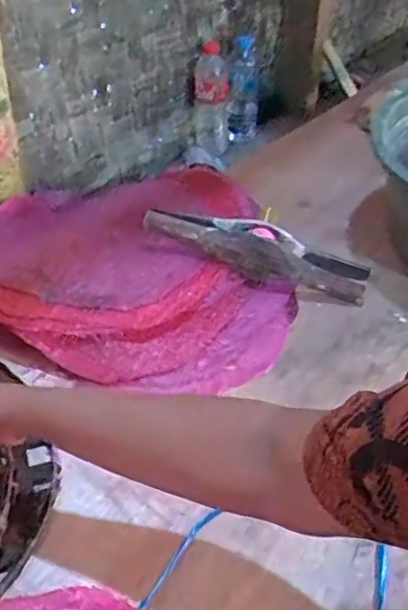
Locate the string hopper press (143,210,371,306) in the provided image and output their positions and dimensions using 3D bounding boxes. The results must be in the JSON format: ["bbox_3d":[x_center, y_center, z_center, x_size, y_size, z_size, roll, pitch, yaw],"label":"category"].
[{"bbox_3d":[0.076,-0.077,0.881,0.320,0.047,0.079,18,43,-4],"label":"string hopper press"}]

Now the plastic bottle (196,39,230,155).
[{"bbox_3d":[0.017,-0.415,1.275,0.071,0.217,0.068,-4,20,-1],"label":"plastic bottle"}]

